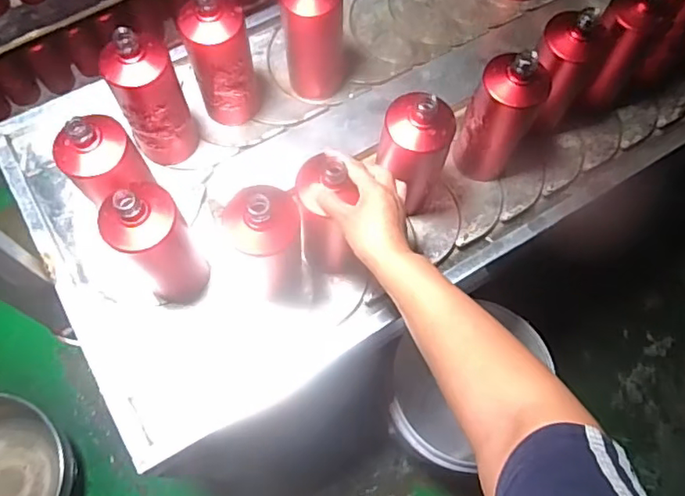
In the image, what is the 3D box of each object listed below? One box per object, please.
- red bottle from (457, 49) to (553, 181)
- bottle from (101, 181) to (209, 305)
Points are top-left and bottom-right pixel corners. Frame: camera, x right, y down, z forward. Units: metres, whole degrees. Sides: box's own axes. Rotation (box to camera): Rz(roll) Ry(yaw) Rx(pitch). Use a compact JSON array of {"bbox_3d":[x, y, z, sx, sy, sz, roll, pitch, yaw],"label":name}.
[{"bbox_3d":[0.207,-0.171,0.757,0.084,0.205,0.083,29,73,7],"label":"red bottle"},{"bbox_3d":[-0.215,-0.005,0.672,0.077,0.213,0.084,-35,76,-13],"label":"bottle"}]

